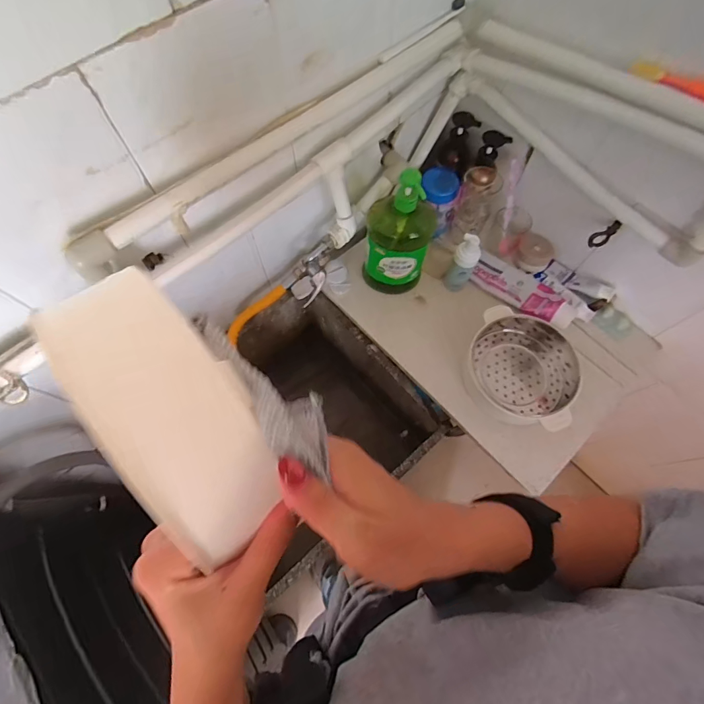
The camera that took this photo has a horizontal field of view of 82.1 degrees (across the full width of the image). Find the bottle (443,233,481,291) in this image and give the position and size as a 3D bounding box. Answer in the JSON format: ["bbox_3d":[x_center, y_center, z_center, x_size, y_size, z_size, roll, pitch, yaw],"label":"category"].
[{"bbox_3d":[0.208,-0.163,0.759,0.043,0.120,0.045,24,71,9],"label":"bottle"}]

